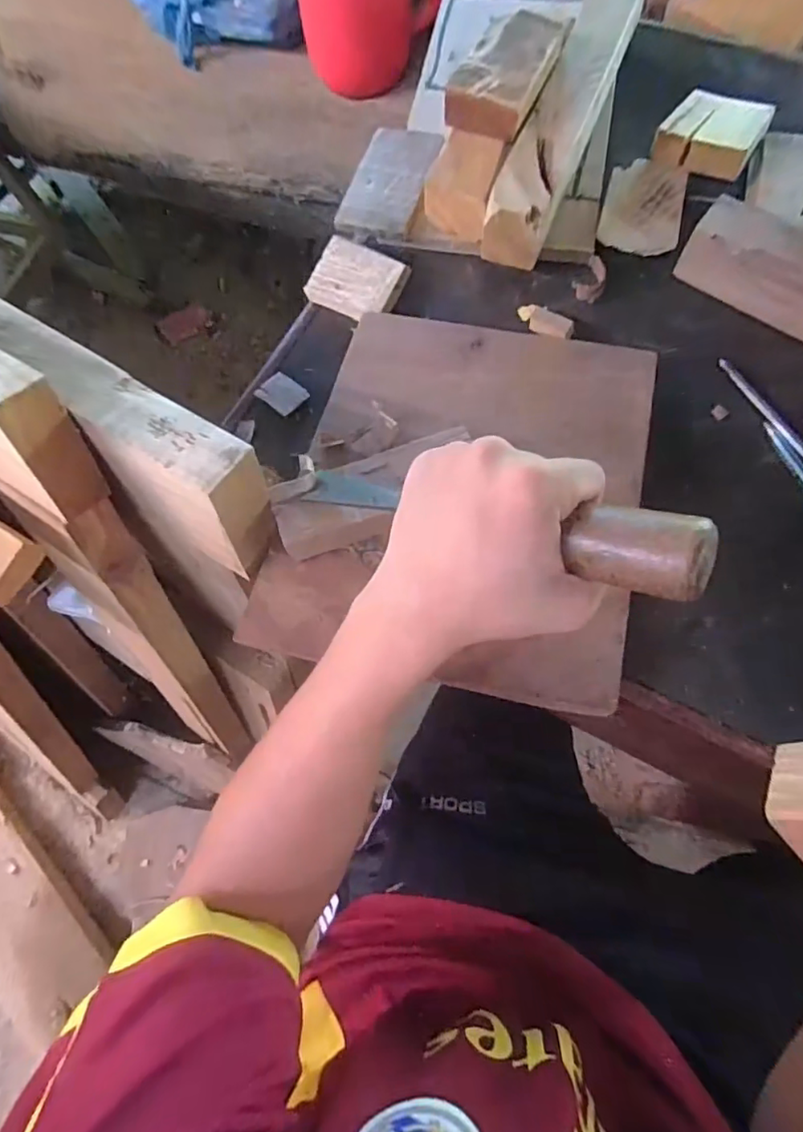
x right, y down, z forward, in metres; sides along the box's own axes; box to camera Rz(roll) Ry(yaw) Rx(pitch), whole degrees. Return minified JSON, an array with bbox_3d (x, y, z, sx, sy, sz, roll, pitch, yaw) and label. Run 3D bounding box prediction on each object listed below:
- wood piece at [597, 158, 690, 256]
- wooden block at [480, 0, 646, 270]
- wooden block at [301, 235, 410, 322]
[{"bbox_3d":[0.191,-0.284,0.442,0.058,0.012,0.088,15,73,8],"label":"wood piece"},{"bbox_3d":[0.136,-0.367,0.452,0.047,0.050,0.295,21,74,10],"label":"wooden block"},{"bbox_3d":[-0.036,-0.225,0.442,0.072,0.013,0.060,27,75,12],"label":"wooden block"}]

